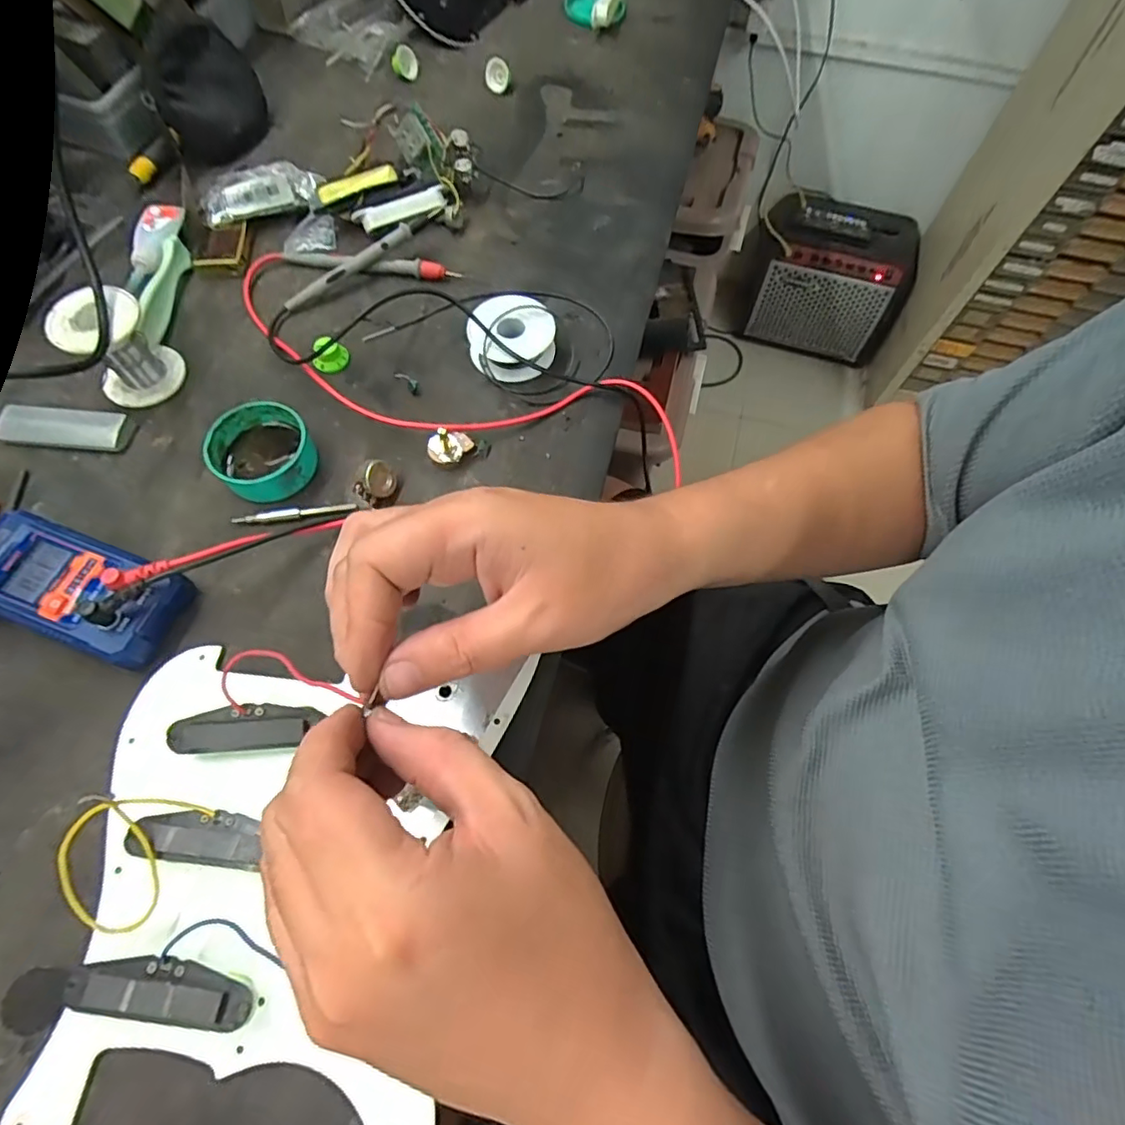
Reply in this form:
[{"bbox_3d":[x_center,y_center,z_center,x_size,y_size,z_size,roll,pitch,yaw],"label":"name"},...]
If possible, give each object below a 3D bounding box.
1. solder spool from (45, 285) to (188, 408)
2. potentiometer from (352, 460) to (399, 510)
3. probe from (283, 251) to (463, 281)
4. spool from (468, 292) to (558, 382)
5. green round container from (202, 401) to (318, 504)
[{"bbox_3d":[-0.294,-0.142,0.385,0.055,0.057,0.051,-41,74,-18],"label":"solder spool"},{"bbox_3d":[-0.119,-0.051,0.367,0.024,0.015,0.028,20,82,-25],"label":"potentiometer"},{"bbox_3d":[-0.149,-0.234,0.452,0.137,0.013,0.015,6,66,0],"label":"probe"},{"bbox_3d":[-0.036,-0.161,0.415,0.058,0.027,0.059,1,66,-2],"label":"spool"},{"bbox_3d":[-0.191,-0.069,0.371,0.059,0.026,0.059,1,66,-2],"label":"green round container"}]

